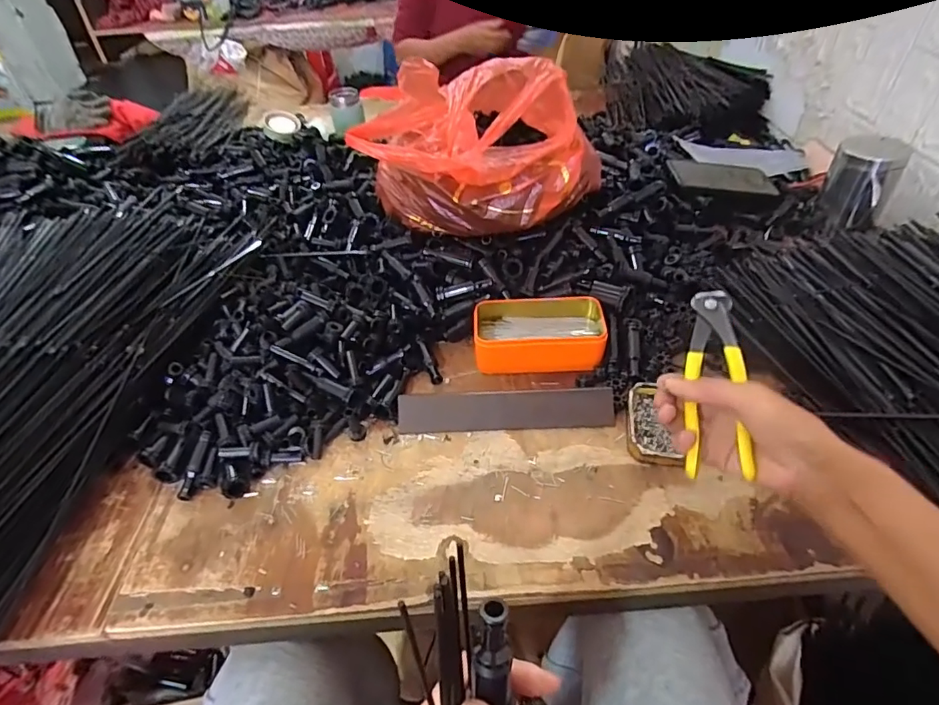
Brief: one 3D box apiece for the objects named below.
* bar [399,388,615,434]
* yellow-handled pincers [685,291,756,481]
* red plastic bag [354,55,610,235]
[{"bbox_3d":[0.038,0.062,0.531,0.219,0.006,0.039,-2,87,3],"label":"bar"},{"bbox_3d":[0.198,0.021,0.421,0.044,0.028,0.164,4,62,8],"label":"yellow-handled pincers"},{"bbox_3d":[0.012,-0.242,0.629,0.262,0.185,0.170,14,47,16],"label":"red plastic bag"}]

